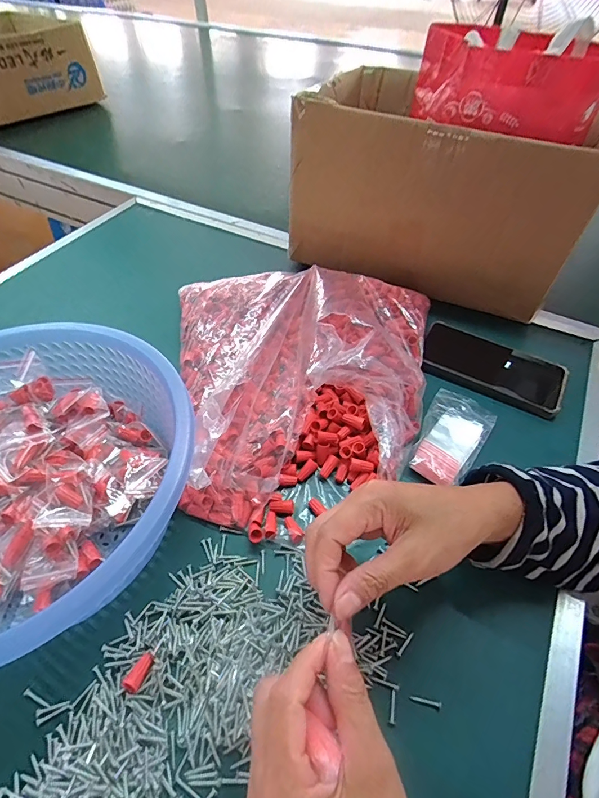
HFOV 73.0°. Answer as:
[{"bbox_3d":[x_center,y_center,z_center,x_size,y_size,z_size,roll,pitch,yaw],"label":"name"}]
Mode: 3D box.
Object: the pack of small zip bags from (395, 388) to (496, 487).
[{"bbox_3d":[0.150,0.041,0.407,0.061,0.012,0.111,28,57,20],"label":"pack of small zip bags"}]

